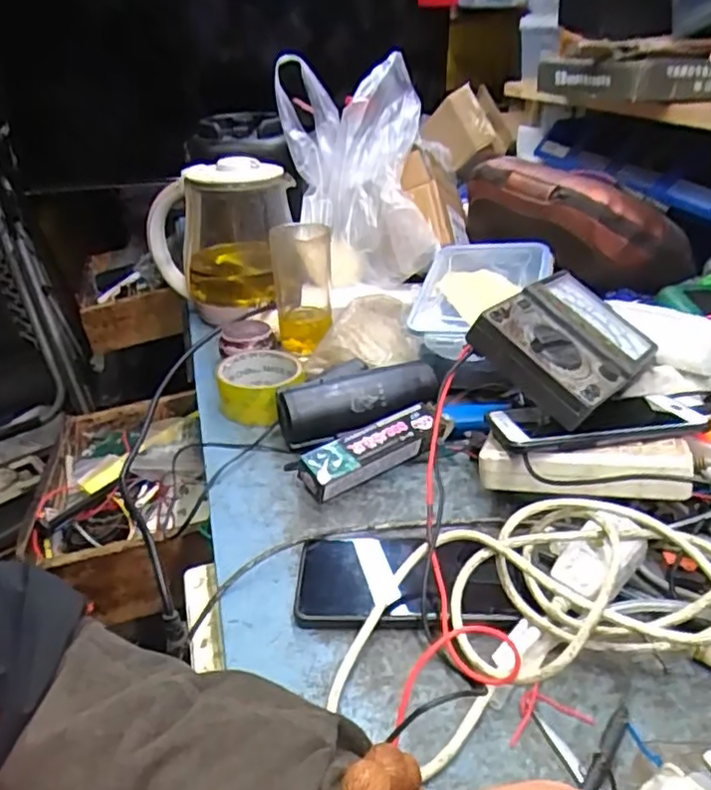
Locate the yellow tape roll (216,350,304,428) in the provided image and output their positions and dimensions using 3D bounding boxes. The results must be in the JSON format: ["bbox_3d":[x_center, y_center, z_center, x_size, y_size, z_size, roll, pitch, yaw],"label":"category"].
[{"bbox_3d":[-0.096,-0.009,0.675,0.095,0.047,0.095,-2,29,1],"label":"yellow tape roll"}]

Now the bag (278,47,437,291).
[{"bbox_3d":[0.001,-0.258,0.791,0.168,0.248,0.107,-4,29,-3],"label":"bag"}]

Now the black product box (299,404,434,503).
[{"bbox_3d":[0.017,0.050,0.573,0.134,0.035,0.041,-22,35,-31],"label":"black product box"}]

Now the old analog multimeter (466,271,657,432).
[{"bbox_3d":[0.177,-0.044,0.545,0.113,0.044,0.170,45,43,16],"label":"old analog multimeter"}]

